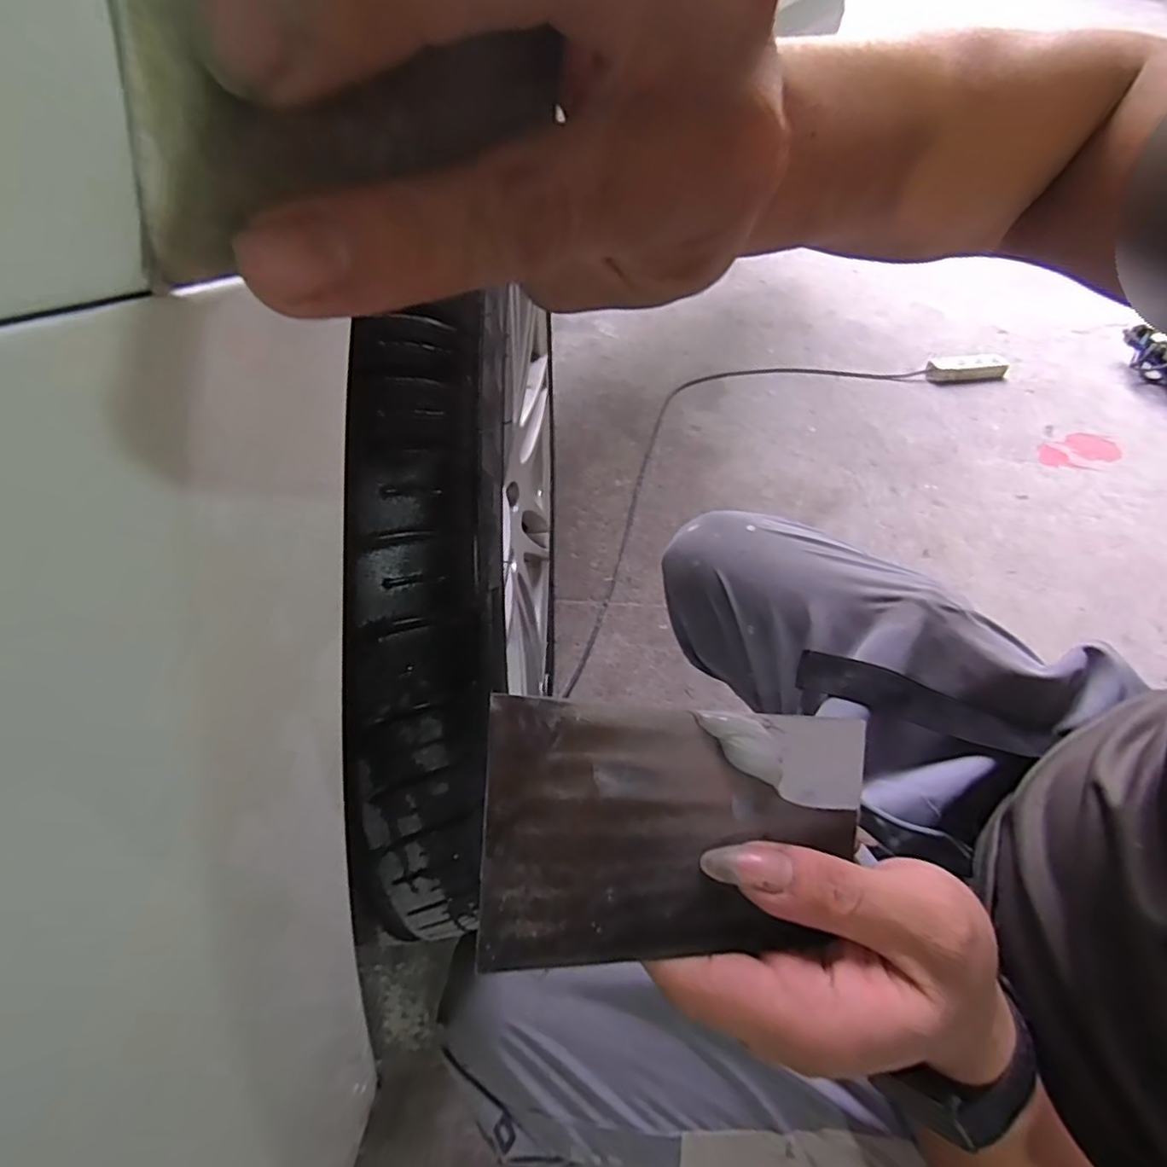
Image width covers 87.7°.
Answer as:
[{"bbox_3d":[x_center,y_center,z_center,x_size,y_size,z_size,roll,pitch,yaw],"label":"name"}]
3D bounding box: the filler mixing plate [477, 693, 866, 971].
[{"bbox_3d":[0.037,0.076,0.194,0.134,0.008,0.071,8,68,-19],"label":"filler mixing plate"}]

